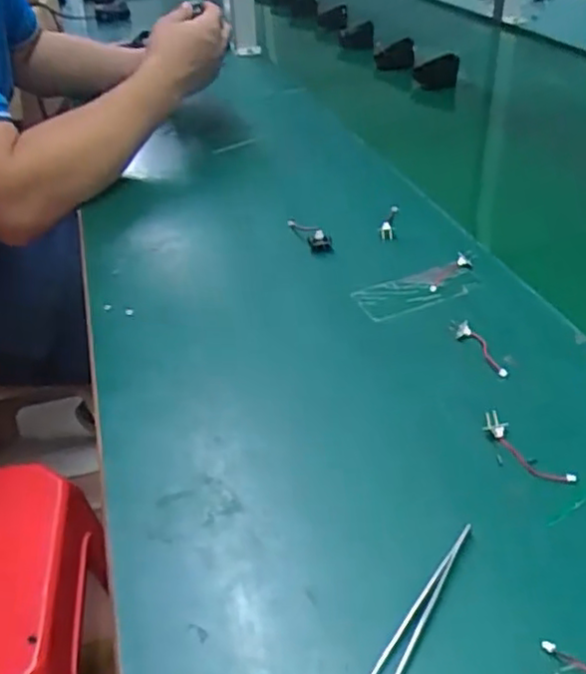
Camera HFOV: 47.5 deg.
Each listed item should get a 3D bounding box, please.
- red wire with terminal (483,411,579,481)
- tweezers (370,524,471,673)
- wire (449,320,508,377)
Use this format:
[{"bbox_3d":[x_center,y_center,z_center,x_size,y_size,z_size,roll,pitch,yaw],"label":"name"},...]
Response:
[{"bbox_3d":[0.136,0.064,0.387,0.016,0.012,0.060,-20,40,-25],"label":"red wire with terminal"},{"bbox_3d":[0.061,0.126,0.317,0.011,0.010,0.098,19,40,26],"label":"tweezers"},{"bbox_3d":[0.131,0.006,0.468,0.012,0.012,0.064,-13,37,-18],"label":"wire"}]

